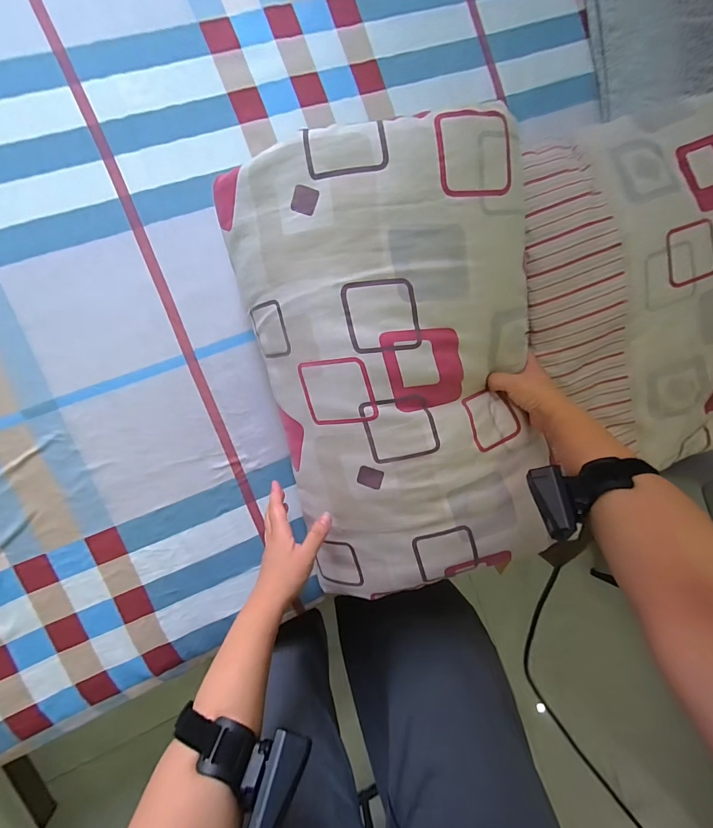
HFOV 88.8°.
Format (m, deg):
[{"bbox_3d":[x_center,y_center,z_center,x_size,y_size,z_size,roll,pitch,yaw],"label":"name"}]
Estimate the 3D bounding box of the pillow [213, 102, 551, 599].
[{"bbox_3d":[0.065,-0.047,0.428,0.329,0.127,0.515,-15,95,-8],"label":"pillow"}]

